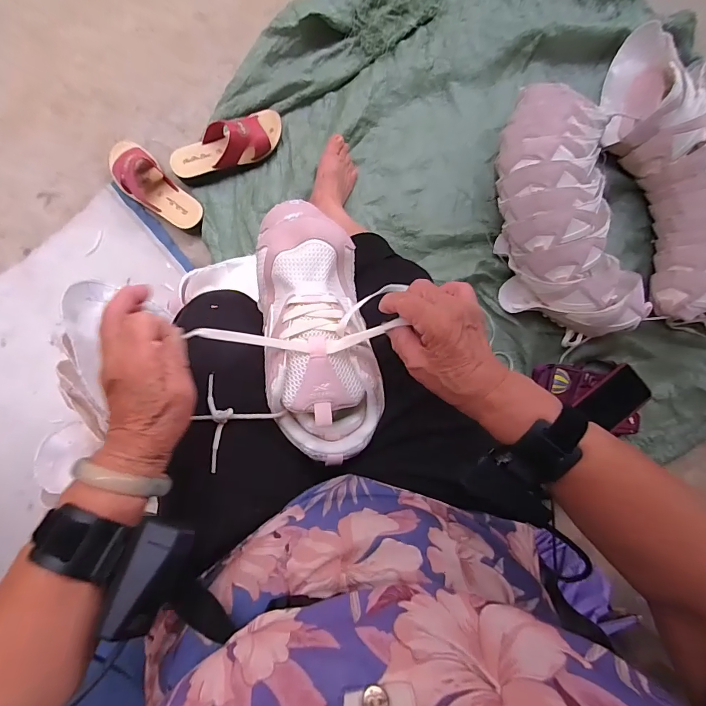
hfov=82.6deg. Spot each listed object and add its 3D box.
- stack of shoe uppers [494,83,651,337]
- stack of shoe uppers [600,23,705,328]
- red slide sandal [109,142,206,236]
[{"bbox_3d":[0.370,-0.246,0.732,0.197,0.144,0.440,-11,86,-2],"label":"stack of shoe uppers"},{"bbox_3d":[0.640,-0.325,0.751,0.230,0.136,0.583,-12,86,-2],"label":"stack of shoe uppers"},{"bbox_3d":[-0.380,-0.316,0.762,0.079,0.065,0.214,-44,90,-3],"label":"red slide sandal"}]

